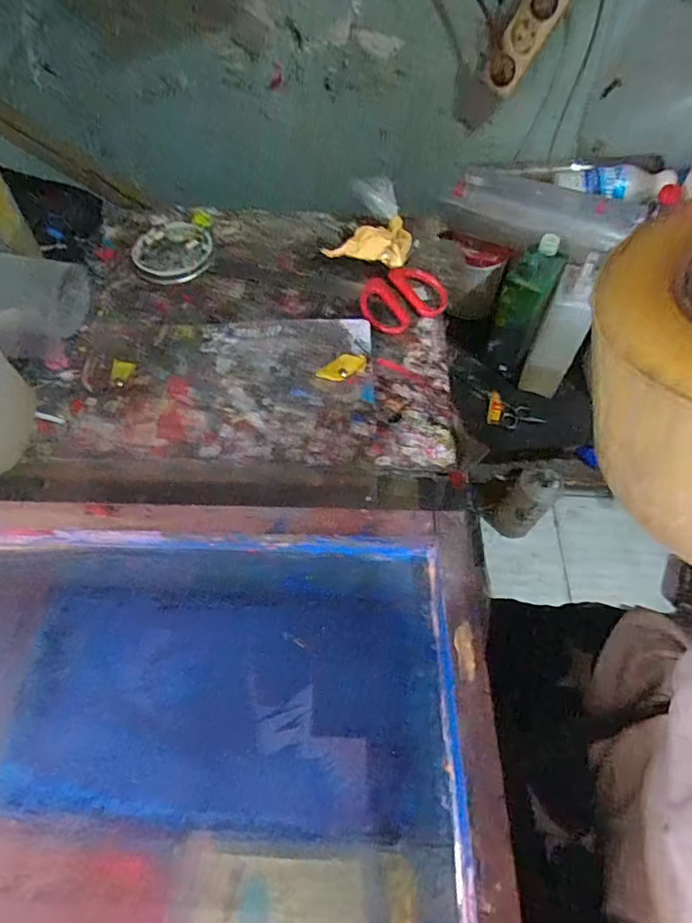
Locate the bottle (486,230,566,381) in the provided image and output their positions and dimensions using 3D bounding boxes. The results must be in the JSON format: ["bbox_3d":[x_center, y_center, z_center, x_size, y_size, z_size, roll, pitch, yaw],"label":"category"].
[{"bbox_3d":[0.279,-0.238,0.808,0.069,0.205,0.079,30,64,17],"label":"bottle"}]

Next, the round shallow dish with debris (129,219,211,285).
[{"bbox_3d":[-0.216,-0.260,0.635,0.097,0.010,0.110,-5,60,-4],"label":"round shallow dish with debris"}]

